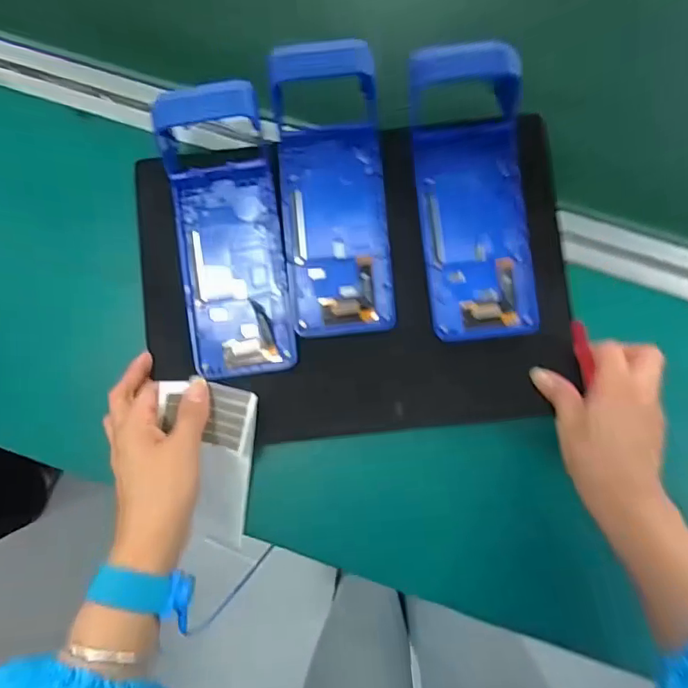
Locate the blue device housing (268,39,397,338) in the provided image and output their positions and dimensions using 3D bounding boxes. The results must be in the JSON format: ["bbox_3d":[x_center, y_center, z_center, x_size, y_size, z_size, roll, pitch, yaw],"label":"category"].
[{"bbox_3d":[-0.009,-0.120,0.400,0.083,0.029,0.222,-5,91,3],"label":"blue device housing"}]

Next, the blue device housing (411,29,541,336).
[{"bbox_3d":[0.102,-0.117,0.397,0.083,0.027,0.223,-6,91,3],"label":"blue device housing"}]

